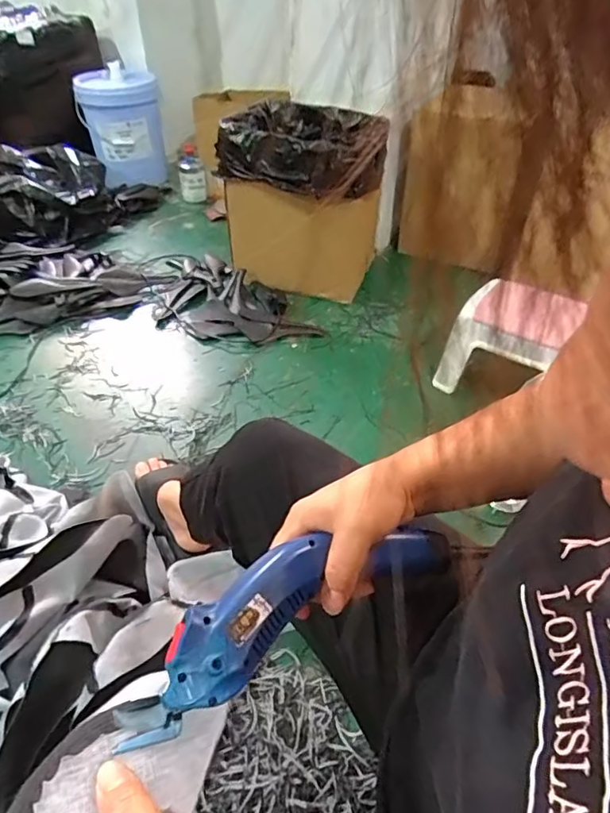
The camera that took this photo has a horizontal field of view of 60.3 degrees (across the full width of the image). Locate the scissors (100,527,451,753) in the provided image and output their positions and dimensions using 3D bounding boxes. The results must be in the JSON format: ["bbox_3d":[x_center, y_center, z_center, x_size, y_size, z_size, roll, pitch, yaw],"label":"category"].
[{"bbox_3d":[-0.009,0.126,0.339,0.228,0.038,0.057,-18,46,-31],"label":"scissors"}]

